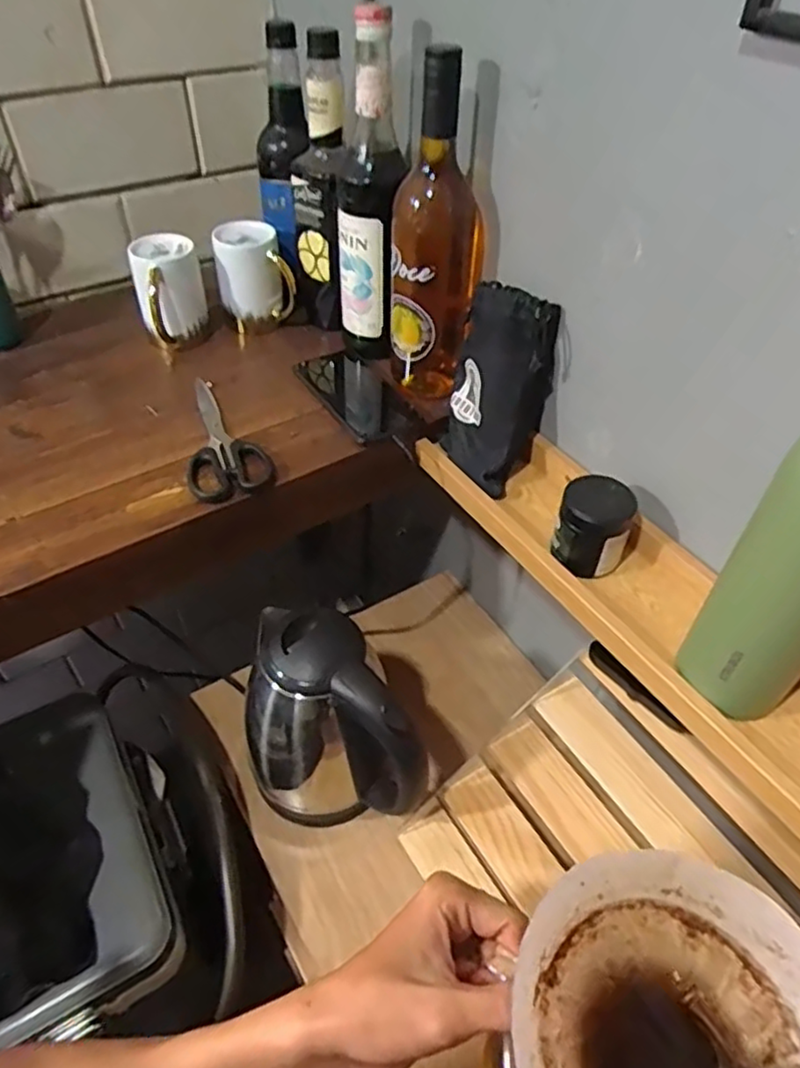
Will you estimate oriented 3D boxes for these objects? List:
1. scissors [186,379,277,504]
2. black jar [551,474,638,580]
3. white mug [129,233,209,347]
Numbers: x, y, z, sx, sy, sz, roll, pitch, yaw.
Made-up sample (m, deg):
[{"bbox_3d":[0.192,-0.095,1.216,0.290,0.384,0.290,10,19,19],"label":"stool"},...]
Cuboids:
[{"bbox_3d":[-0.174,-0.094,0.644,0.074,0.014,0.167,-14,49,-16],"label":"scissors"},{"bbox_3d":[0.161,-0.004,0.568,0.061,0.073,0.054,22,49,17],"label":"black jar"},{"bbox_3d":[-0.253,-0.264,0.740,0.071,0.099,0.086,-11,48,-13],"label":"white mug"}]

